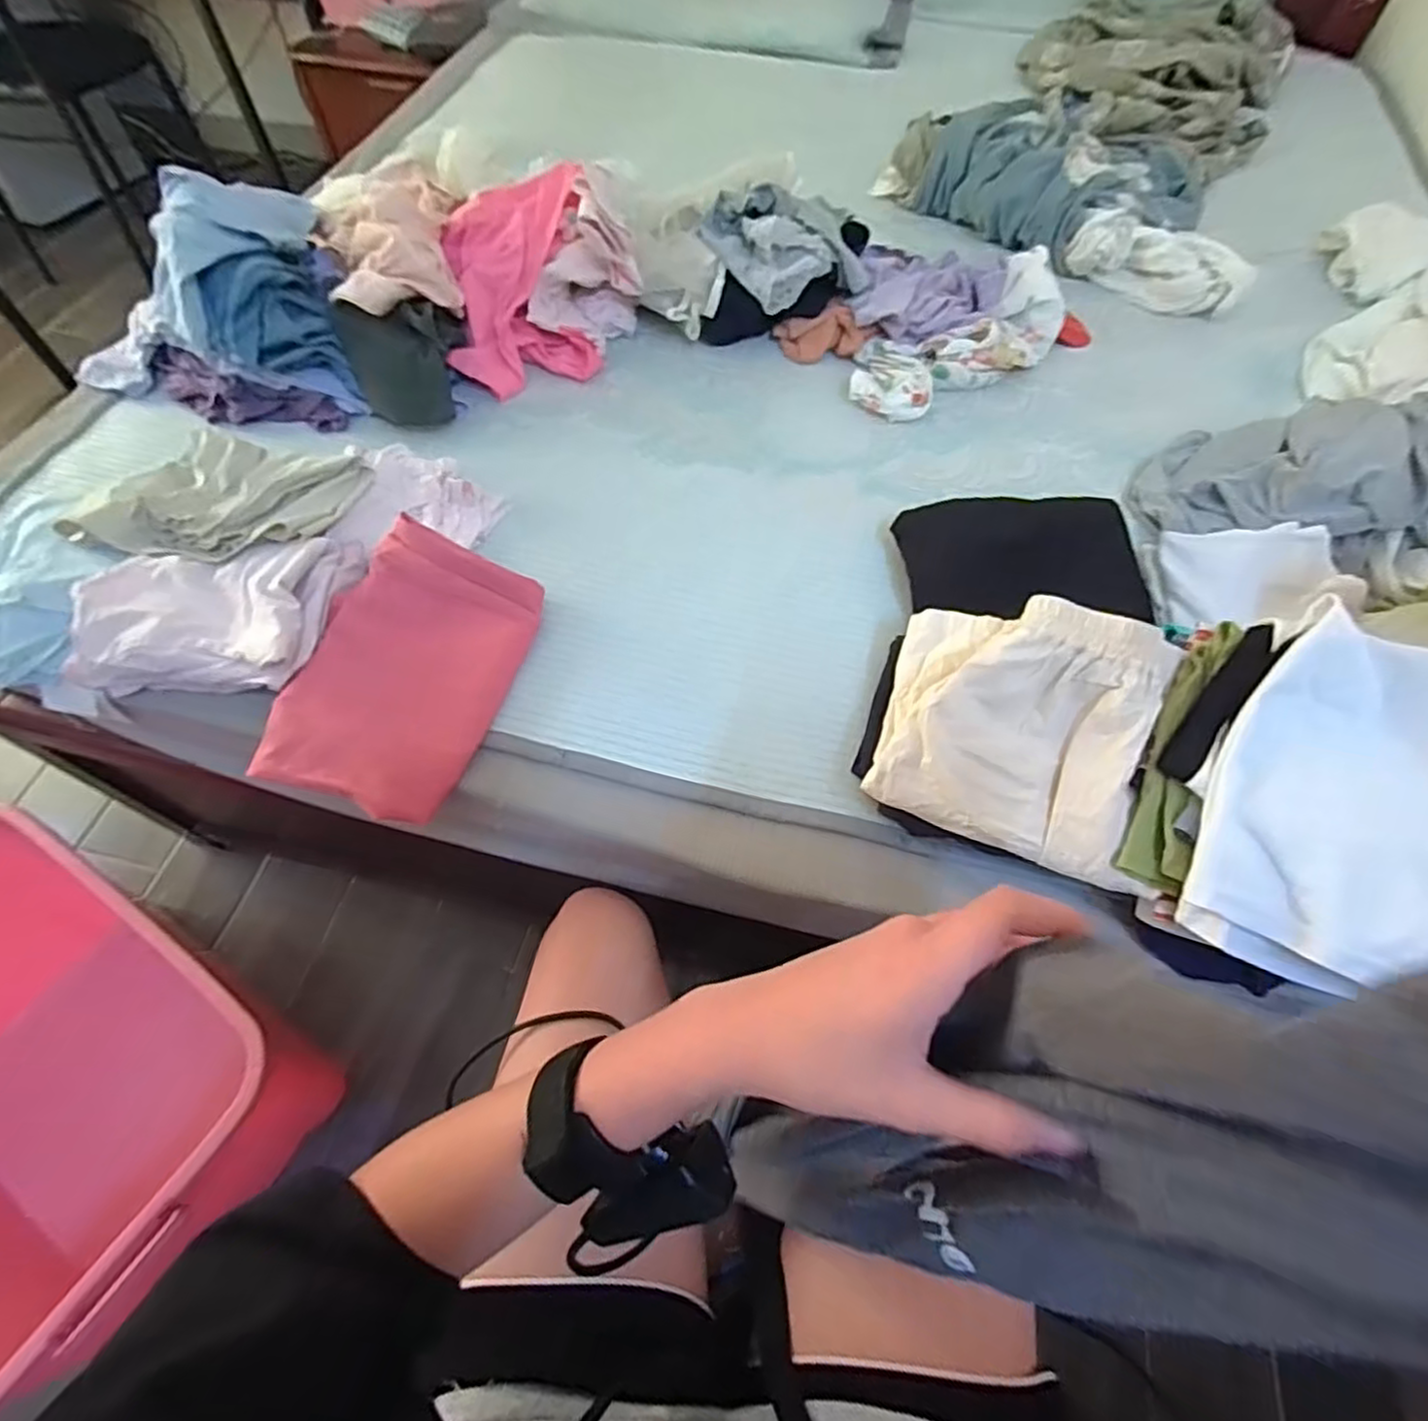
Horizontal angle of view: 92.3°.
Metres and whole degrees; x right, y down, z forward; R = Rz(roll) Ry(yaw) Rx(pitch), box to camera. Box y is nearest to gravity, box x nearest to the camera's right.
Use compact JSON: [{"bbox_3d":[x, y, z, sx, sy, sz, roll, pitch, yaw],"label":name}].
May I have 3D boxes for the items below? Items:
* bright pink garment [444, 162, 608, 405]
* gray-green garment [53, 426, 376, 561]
[{"bbox_3d":[-0.235,-0.511,0.828,0.167,0.138,0.221,-8,60,-5],"label":"bright pink garment"},{"bbox_3d":[-0.478,-0.209,0.667,0.229,0.034,0.163,11,60,6],"label":"gray-green garment"}]

